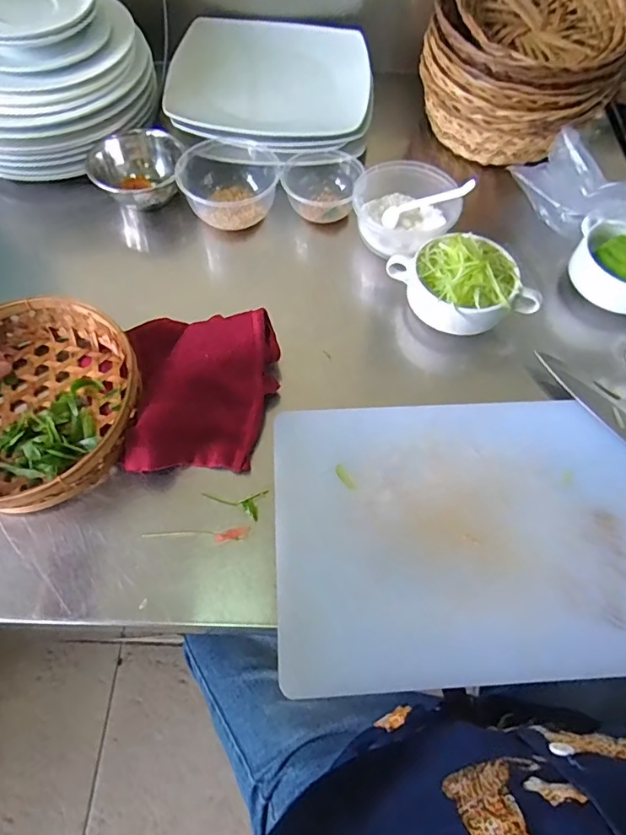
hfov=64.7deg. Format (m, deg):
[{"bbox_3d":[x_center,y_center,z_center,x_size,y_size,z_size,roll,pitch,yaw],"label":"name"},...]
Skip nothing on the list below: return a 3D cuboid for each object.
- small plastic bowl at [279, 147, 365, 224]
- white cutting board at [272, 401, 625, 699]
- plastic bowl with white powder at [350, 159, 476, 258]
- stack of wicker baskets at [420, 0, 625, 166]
[{"bbox_3d":[0.008,-0.269,0.573,0.082,0.041,0.071,15,63,6],"label":"small plastic bowl"},{"bbox_3d":[0.145,0.091,0.405,0.348,0.008,0.224,-3,65,-2],"label":"white cutting board"},{"bbox_3d":[0.096,-0.230,0.534,0.102,0.043,0.105,1,62,-1],"label":"plastic bowl with white powder"},{"bbox_3d":[0.245,-0.430,0.593,0.210,0.123,0.206,19,63,8],"label":"stack of wicker baskets"}]

